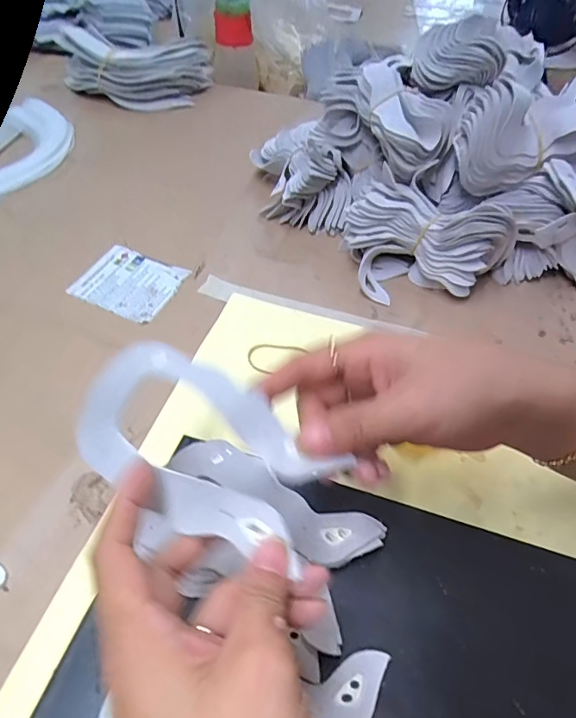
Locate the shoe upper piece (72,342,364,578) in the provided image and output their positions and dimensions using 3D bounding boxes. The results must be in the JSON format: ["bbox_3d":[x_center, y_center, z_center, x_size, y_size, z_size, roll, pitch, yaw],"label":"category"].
[{"bbox_3d":[-0.039,0.046,0.240,0.125,0.022,0.066,31,58,13],"label":"shoe upper piece"}]

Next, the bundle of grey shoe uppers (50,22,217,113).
[{"bbox_3d":[-0.199,-0.388,0.665,0.199,0.065,0.101,-10,53,-9],"label":"bundle of grey shoe uppers"}]

